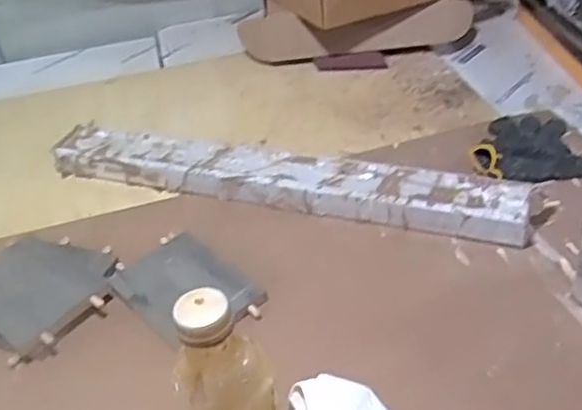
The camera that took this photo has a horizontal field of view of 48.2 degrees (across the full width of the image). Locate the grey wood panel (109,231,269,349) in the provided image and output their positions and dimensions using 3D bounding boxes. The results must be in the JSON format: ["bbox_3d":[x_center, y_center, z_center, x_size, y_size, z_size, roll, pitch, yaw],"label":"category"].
[{"bbox_3d":[-0.121,0.090,0.737,0.122,0.012,0.170,-31,44,-30],"label":"grey wood panel"}]

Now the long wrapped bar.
[{"bbox_3d":[-0.024,-0.034,0.874,0.664,0.051,0.093,10,39,19],"label":"long wrapped bar"}]

